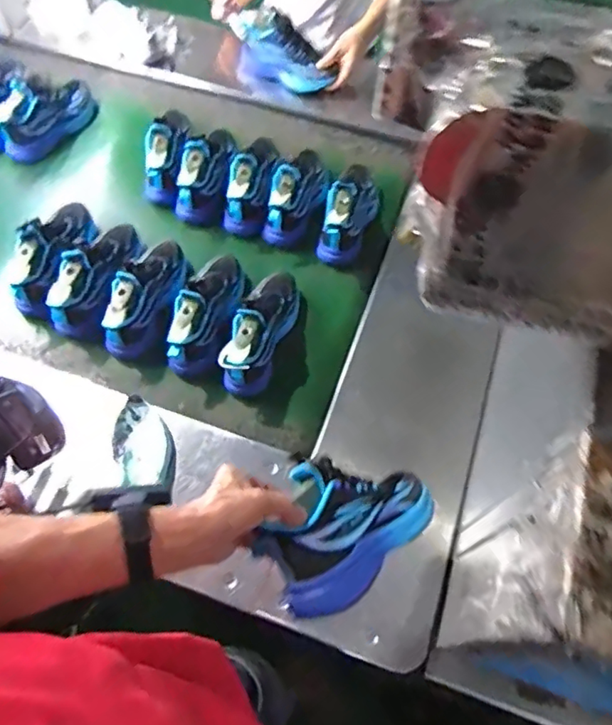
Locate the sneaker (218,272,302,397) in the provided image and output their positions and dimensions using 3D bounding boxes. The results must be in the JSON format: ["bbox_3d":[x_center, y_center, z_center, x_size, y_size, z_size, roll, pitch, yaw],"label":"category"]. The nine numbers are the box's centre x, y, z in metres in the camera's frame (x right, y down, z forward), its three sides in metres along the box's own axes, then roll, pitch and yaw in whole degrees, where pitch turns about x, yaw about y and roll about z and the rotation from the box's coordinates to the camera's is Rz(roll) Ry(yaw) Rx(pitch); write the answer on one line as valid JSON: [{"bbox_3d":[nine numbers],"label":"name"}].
[{"bbox_3d":[-0.073,-0.067,0.960,0.084,0.108,0.247,17,63,8],"label":"sneaker"}]

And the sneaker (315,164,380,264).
[{"bbox_3d":[0.089,-0.304,1.094,0.078,0.128,0.196,22,64,11],"label":"sneaker"}]

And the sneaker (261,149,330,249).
[{"bbox_3d":[-0.007,-0.348,1.129,0.091,0.127,0.241,17,63,8],"label":"sneaker"}]

